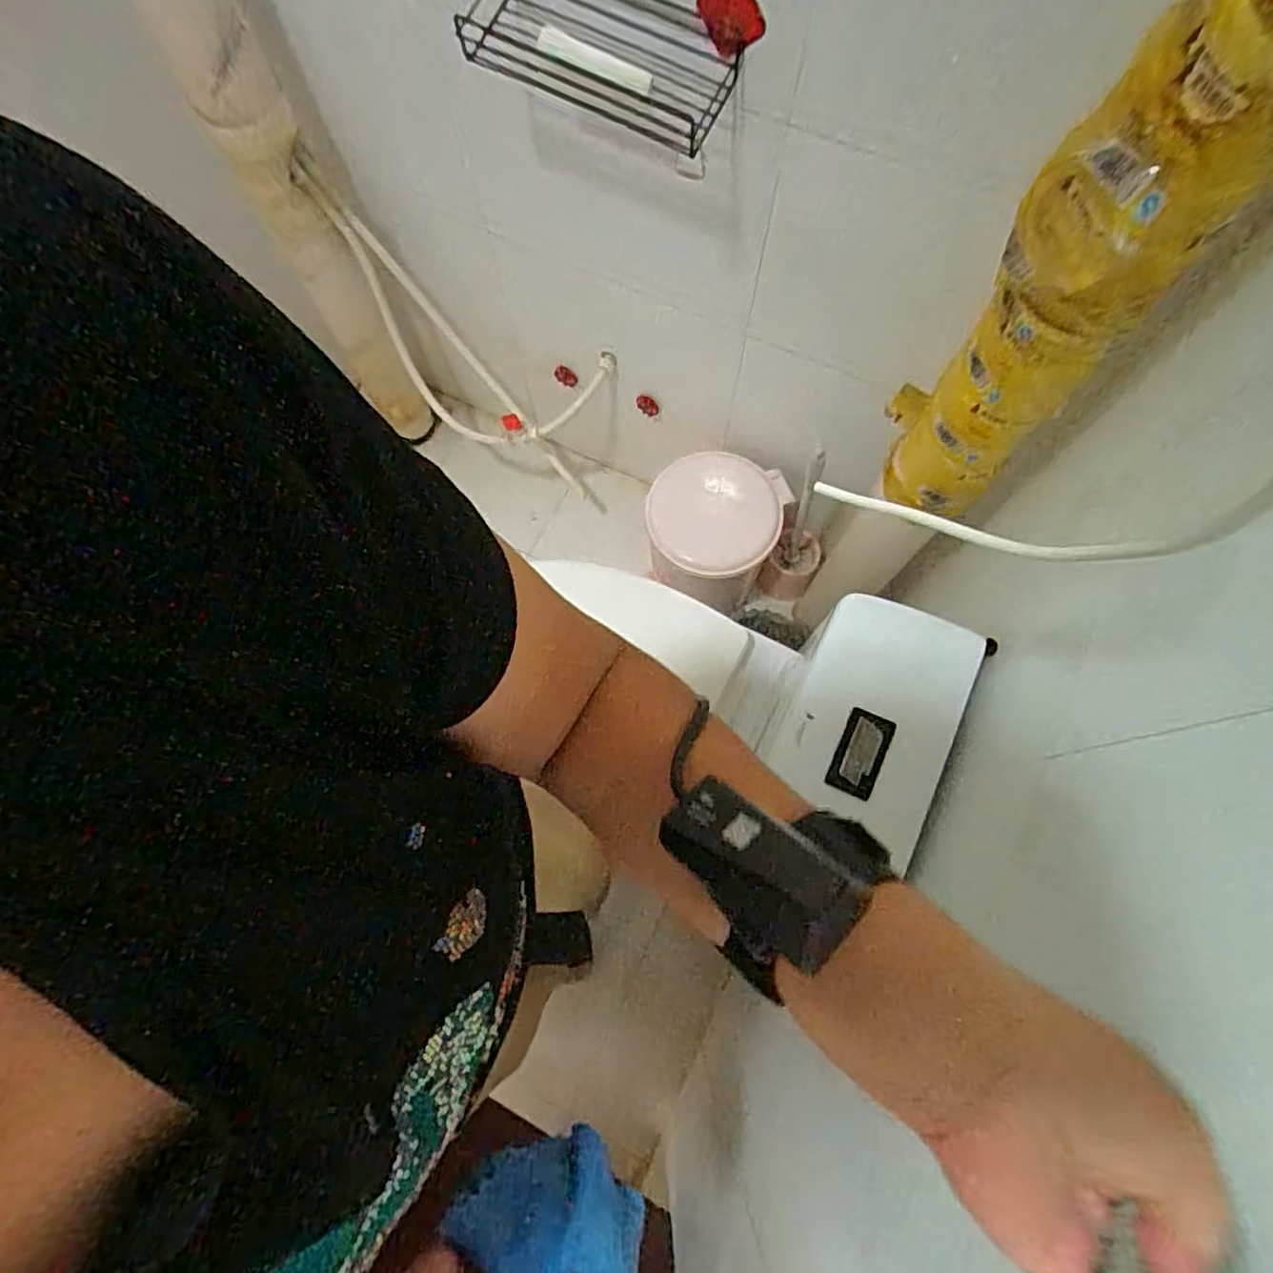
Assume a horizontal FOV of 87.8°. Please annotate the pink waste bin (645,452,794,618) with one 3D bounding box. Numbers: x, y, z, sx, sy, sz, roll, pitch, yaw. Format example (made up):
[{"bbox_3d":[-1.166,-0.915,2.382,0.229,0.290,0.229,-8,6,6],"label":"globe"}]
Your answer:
[{"bbox_3d":[0.143,-0.184,1.324,0.237,0.309,0.246,23,75,7],"label":"pink waste bin"}]

